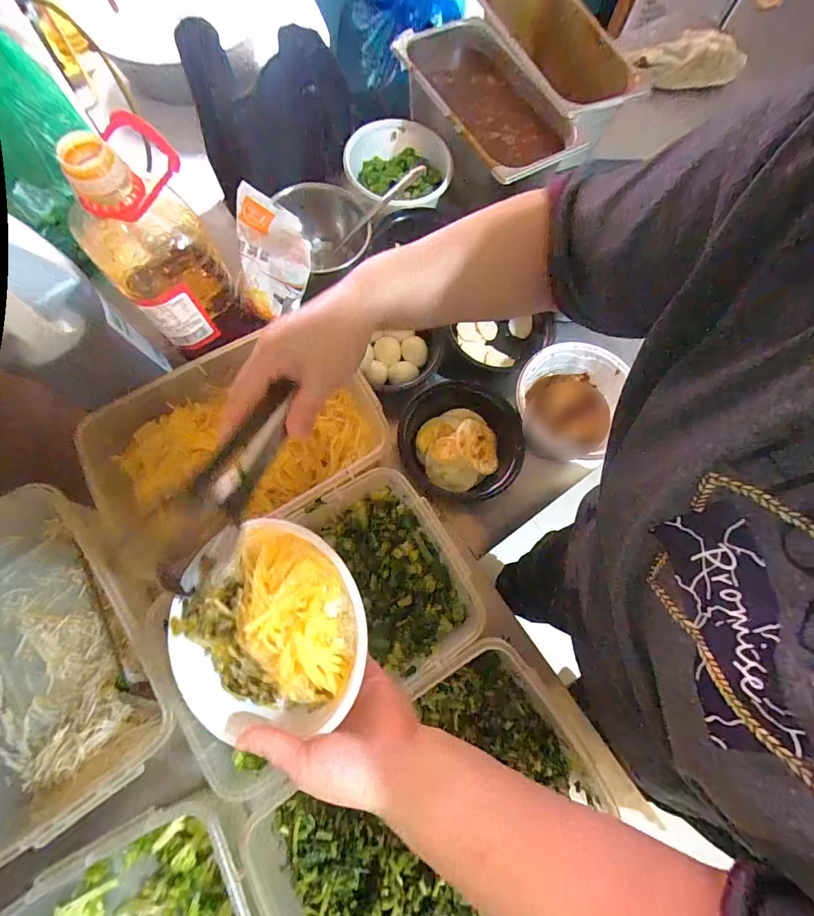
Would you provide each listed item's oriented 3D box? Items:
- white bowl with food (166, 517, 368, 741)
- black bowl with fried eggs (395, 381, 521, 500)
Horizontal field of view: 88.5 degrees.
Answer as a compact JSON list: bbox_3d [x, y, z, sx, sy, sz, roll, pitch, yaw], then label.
[{"bbox_3d":[-0.106,0.128,0.330,0.160,0.063,0.160,0,91,12],"label":"white bowl with food"},{"bbox_3d":[0.073,-0.026,0.586,0.167,0.075,0.164,0,73,-1],"label":"black bowl with fried eggs"}]

